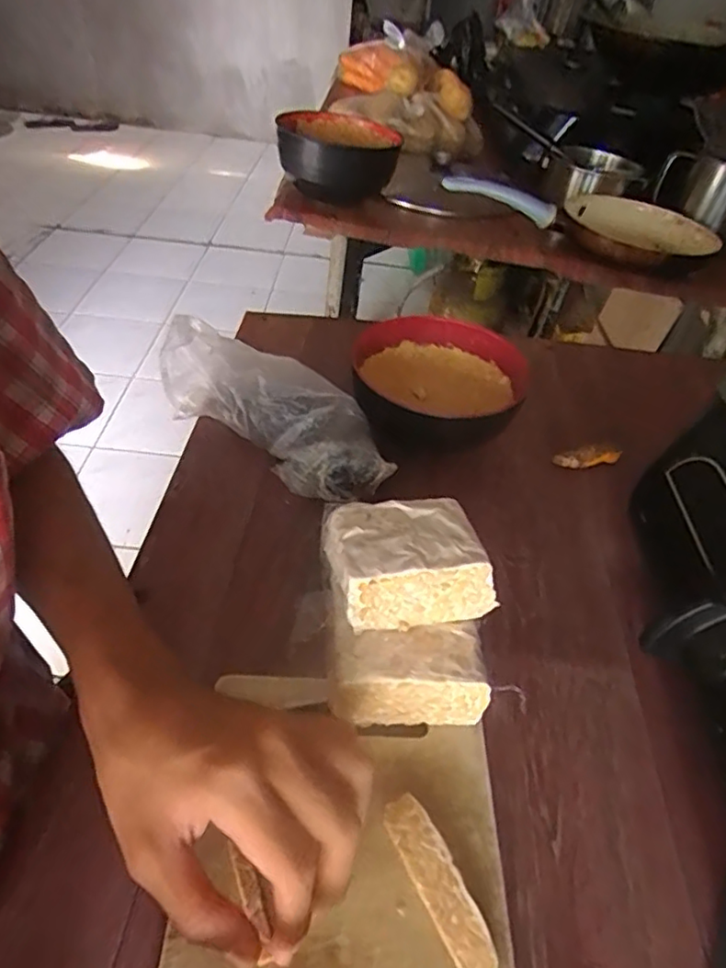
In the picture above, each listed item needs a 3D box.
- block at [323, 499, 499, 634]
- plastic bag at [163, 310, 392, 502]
[{"bbox_3d":[0.024,0.042,0.332,0.083,0.039,0.061,-6,46,-13],"label":"block"},{"bbox_3d":[-0.065,-0.054,0.463,0.201,0.071,0.067,29,48,20],"label":"plastic bag"}]

